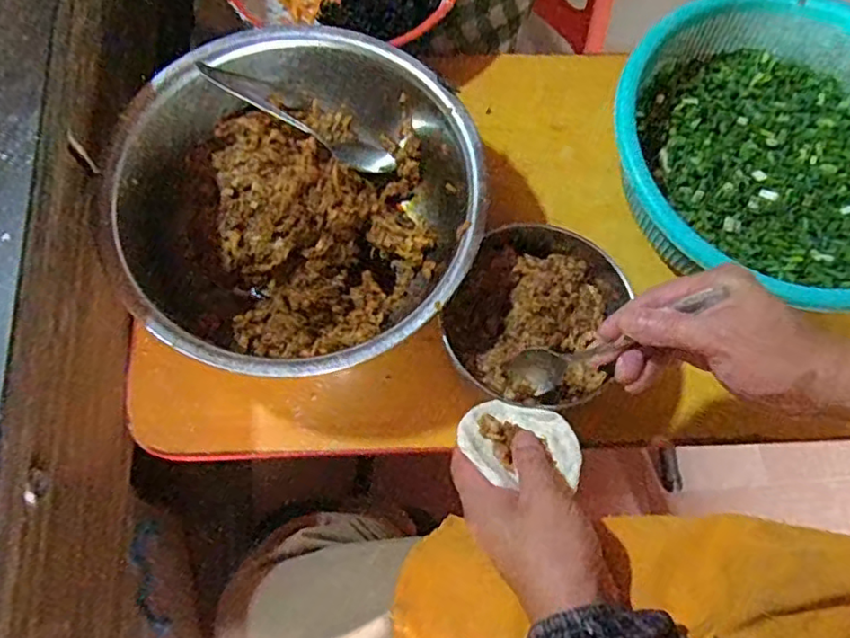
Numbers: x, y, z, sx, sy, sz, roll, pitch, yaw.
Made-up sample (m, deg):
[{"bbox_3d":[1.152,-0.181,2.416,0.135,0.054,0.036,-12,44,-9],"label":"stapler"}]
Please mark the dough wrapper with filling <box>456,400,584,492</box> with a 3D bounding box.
[{"bbox_3d":[0.064,0.086,0.417,0.083,0.025,0.061,11,46,2],"label":"dough wrapper with filling"}]

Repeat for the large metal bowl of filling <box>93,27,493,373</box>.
[{"bbox_3d":[-0.091,-0.082,0.503,0.259,0.097,0.273,0,71,-1],"label":"large metal bowl of filling"}]

